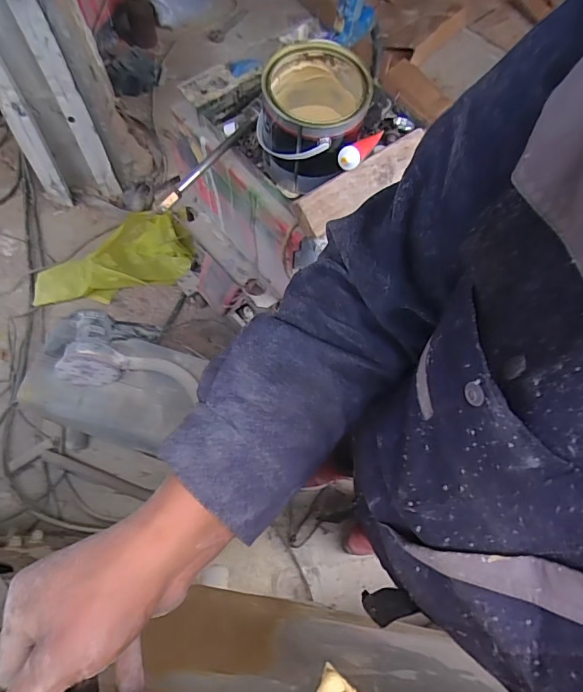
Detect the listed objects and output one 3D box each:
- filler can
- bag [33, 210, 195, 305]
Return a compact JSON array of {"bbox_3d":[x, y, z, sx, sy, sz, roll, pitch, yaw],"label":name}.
[{"bbox_3d":[0.030,-0.354,0.736,0.165,0.163,0.168,3,67,-1],"label":"filler can"},{"bbox_3d":[-0.647,-0.321,1.641,0.550,0.167,0.261,-16,68,-9],"label":"bag"}]

